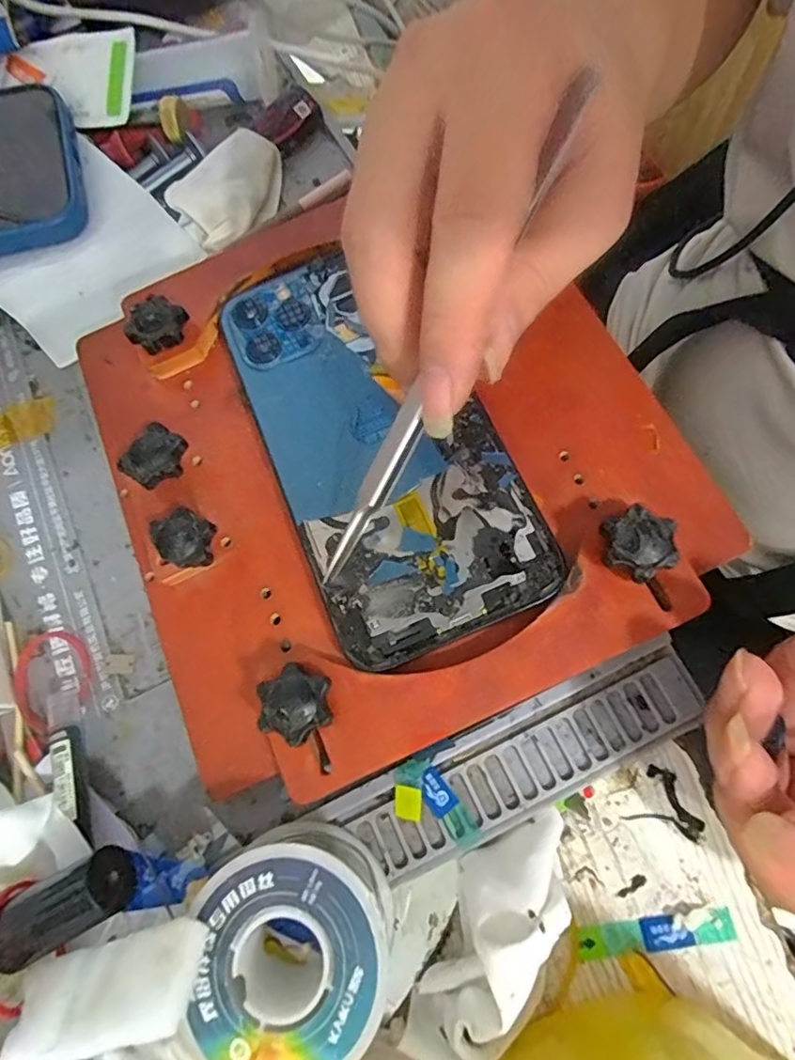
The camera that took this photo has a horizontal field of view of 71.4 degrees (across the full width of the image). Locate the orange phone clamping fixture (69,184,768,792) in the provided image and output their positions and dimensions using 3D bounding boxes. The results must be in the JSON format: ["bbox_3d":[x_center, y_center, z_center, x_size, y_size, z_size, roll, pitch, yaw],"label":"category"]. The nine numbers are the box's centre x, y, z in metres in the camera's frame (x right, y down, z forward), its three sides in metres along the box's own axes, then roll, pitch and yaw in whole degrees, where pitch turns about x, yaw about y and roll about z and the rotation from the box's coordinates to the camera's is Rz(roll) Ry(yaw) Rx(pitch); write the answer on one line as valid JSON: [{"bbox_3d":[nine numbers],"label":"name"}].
[{"bbox_3d":[-0.014,-0.032,0.204,0.199,0.037,0.205,-25,74,-4],"label":"orange phone clamping fixture"}]

